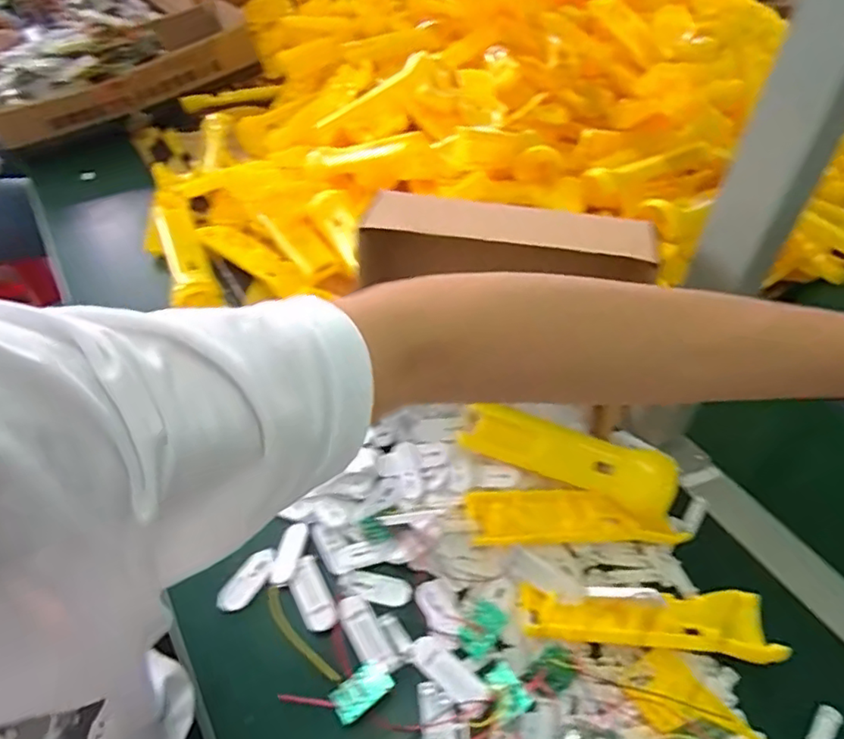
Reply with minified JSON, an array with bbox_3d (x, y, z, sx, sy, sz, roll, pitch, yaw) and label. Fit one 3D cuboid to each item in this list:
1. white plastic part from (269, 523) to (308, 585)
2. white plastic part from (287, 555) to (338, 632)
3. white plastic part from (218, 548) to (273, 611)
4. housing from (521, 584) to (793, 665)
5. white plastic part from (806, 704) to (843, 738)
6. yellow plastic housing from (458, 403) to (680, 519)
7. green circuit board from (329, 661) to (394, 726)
[{"bbox_3d":[-0.103,0.142,0.461,0.017,0.004,0.049,9,48,8],"label":"white plastic part"},{"bbox_3d":[-0.082,0.167,0.439,0.024,0.012,0.057,-21,51,-18],"label":"white plastic part"},{"bbox_3d":[-0.131,0.161,0.451,0.022,0.009,0.052,25,52,21],"label":"white plastic part"},{"bbox_3d":[0.152,0.173,0.408,0.159,0.039,0.045,3,48,3],"label":"housing"},{"bbox_3d":[0.258,0.235,0.383,0.013,0.009,0.037,32,55,26],"label":"white plastic part"},{"bbox_3d":[0.114,0.068,0.469,0.165,0.045,0.022,18,5,9],"label":"yellow plastic housing"},{"bbox_3d":[-0.039,0.212,0.391,0.040,0.011,0.025,-29,54,-24],"label":"green circuit board"}]

